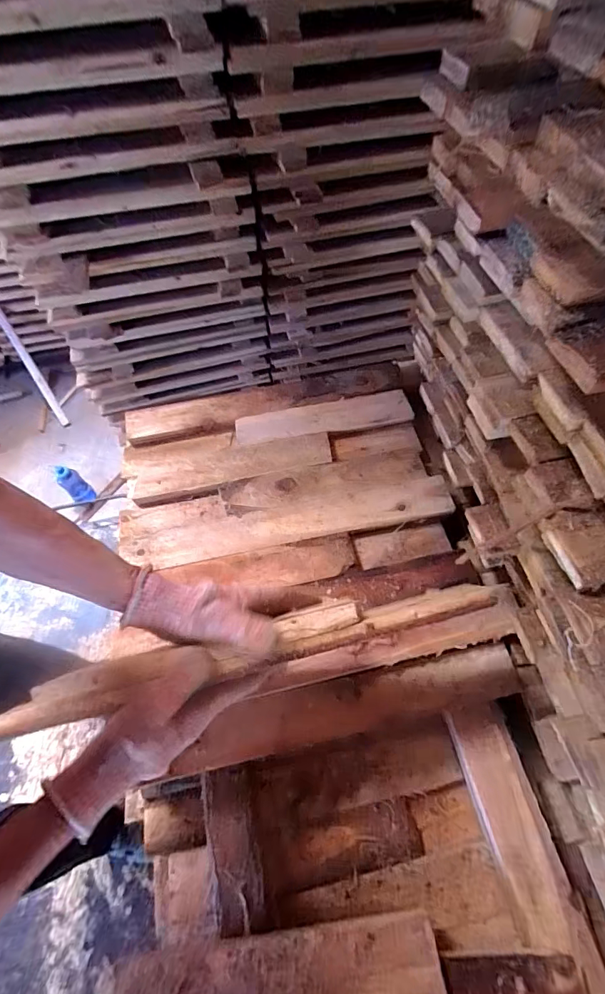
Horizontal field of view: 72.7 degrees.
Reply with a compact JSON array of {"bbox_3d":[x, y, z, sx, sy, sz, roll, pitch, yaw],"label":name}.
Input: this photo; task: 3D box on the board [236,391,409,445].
[{"bbox_3d":[0.036,-0.138,0.715,0.302,0.022,0.060,-10,59,-6],"label":"board"}]

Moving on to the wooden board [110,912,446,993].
[{"bbox_3d":[-0.025,0.467,0.393,0.310,0.016,0.066,-5,58,-3],"label":"wooden board"}]

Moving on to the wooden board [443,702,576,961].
[{"bbox_3d":[0.240,0.369,0.478,0.059,0.017,0.225,-12,59,-7],"label":"wooden board"}]

